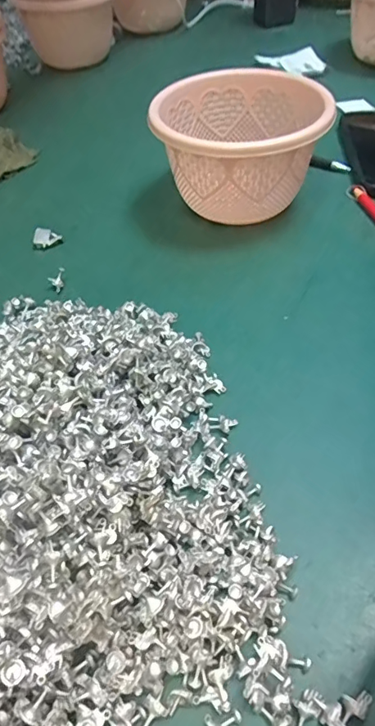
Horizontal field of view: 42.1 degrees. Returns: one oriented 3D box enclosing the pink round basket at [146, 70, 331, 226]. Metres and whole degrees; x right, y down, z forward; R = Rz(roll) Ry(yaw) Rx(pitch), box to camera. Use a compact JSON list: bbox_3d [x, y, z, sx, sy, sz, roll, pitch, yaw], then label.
[{"bbox_3d":[0.049,-0.186,0.434,0.134,0.090,0.133,-2,49,3],"label":"pink round basket"}]

